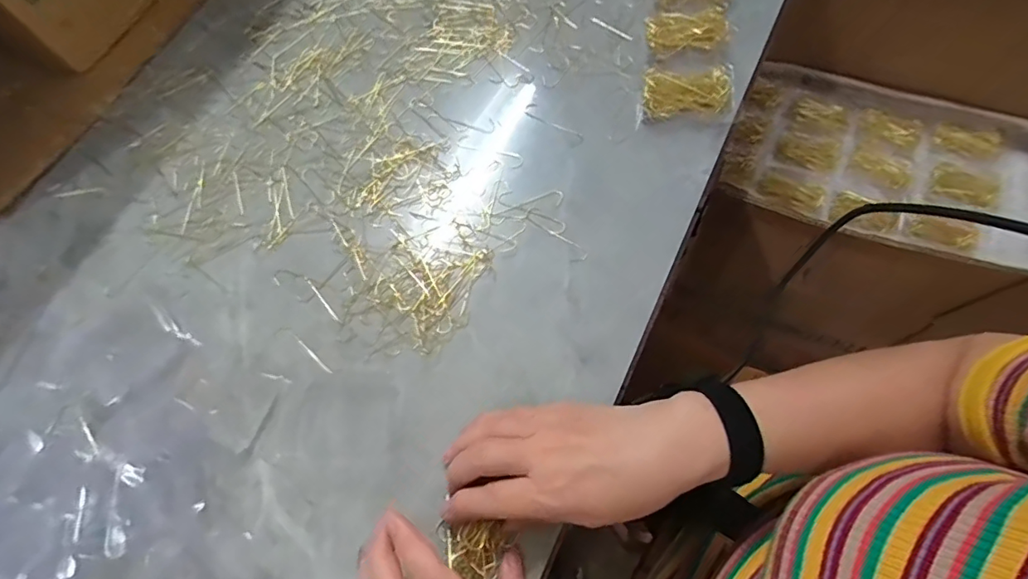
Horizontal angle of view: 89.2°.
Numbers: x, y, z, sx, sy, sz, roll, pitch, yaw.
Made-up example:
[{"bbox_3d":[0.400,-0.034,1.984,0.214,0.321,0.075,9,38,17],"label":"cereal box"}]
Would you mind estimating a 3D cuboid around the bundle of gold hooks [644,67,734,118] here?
[{"bbox_3d":[0.147,-0.166,0.440,0.069,0.017,0.045,7,67,6],"label":"bundle of gold hooks"}]

